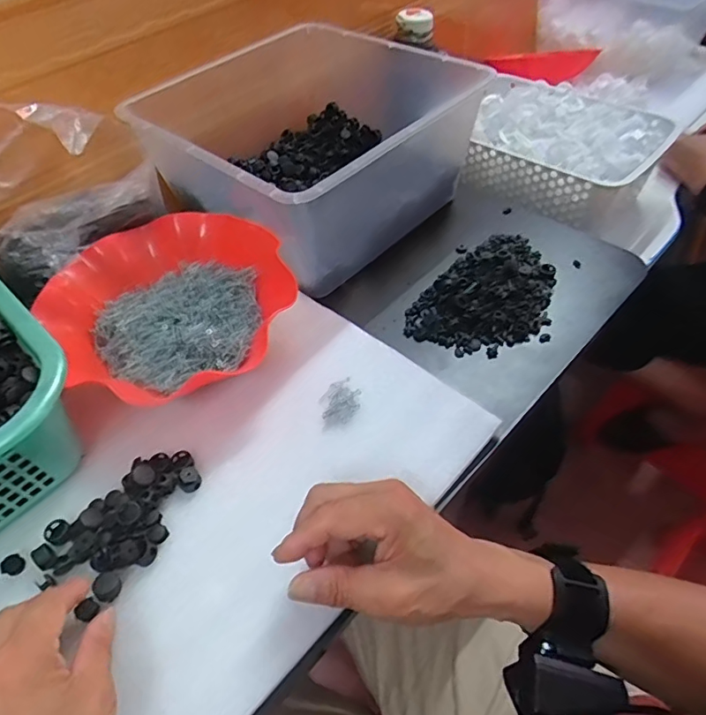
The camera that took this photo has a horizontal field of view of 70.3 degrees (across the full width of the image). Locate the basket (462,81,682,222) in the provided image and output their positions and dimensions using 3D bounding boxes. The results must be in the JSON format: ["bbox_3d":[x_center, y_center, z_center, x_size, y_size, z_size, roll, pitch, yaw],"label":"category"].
[{"bbox_3d":[0.290,-0.298,0.714,0.240,0.079,0.204,36,62,28],"label":"basket"}]

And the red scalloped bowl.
[{"bbox_3d":[-0.170,-0.050,0.473,0.198,0.062,0.190,-2,51,3],"label":"red scalloped bowl"}]

